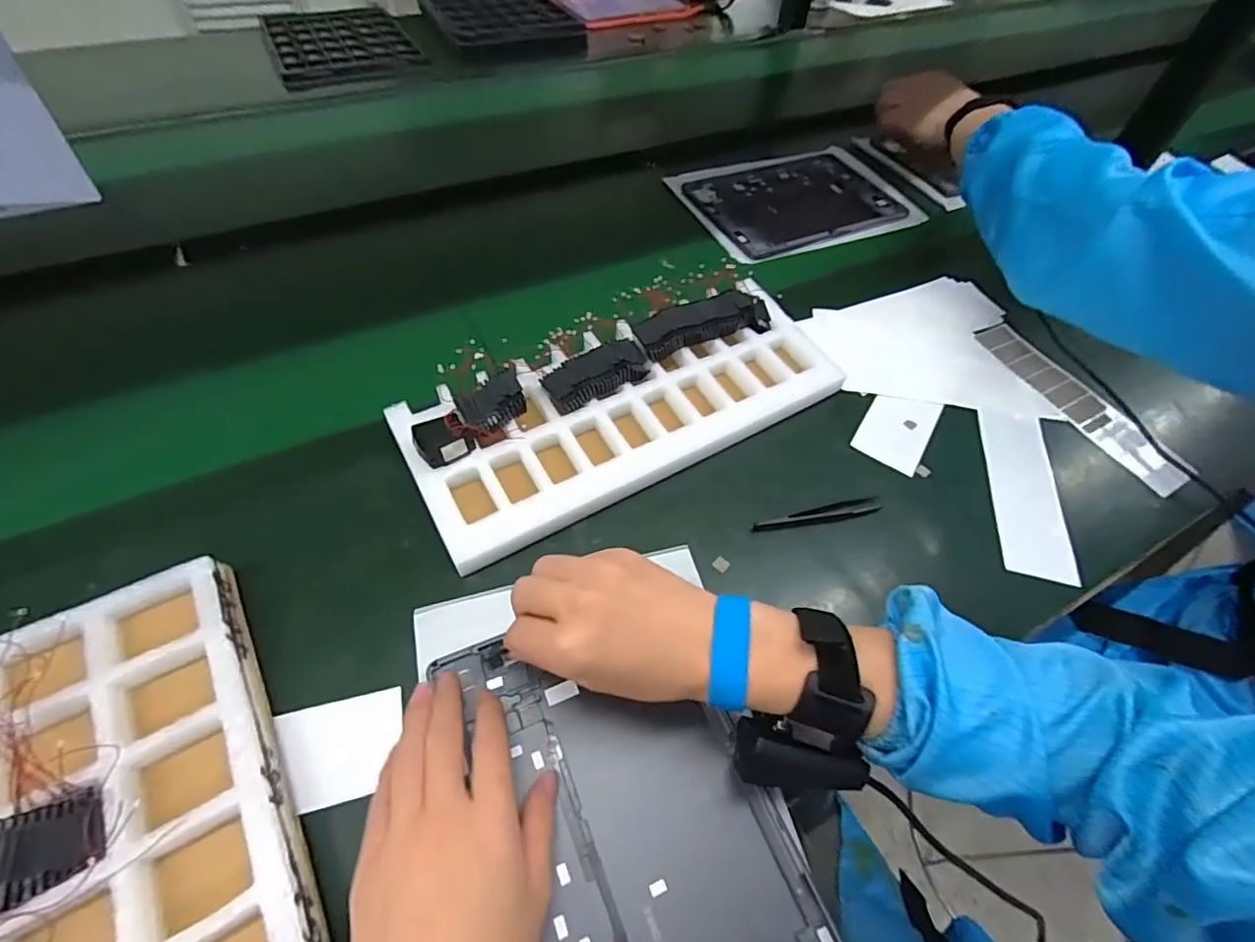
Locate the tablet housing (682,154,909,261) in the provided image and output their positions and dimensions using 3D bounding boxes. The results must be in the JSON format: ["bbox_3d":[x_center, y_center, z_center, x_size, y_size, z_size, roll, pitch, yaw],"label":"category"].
[{"bbox_3d":[0.214,-0.353,0.736,0.254,0.013,0.177,-19,58,-18],"label":"tablet housing"}]

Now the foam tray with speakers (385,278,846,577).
[{"bbox_3d":[0.005,-0.058,0.479,0.369,0.051,0.146,-23,59,-20],"label":"foam tray with speakers"}]

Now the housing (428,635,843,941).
[{"bbox_3d":[0.003,0.203,0.323,0.161,0.012,0.247,-17,58,-14],"label":"housing"}]

